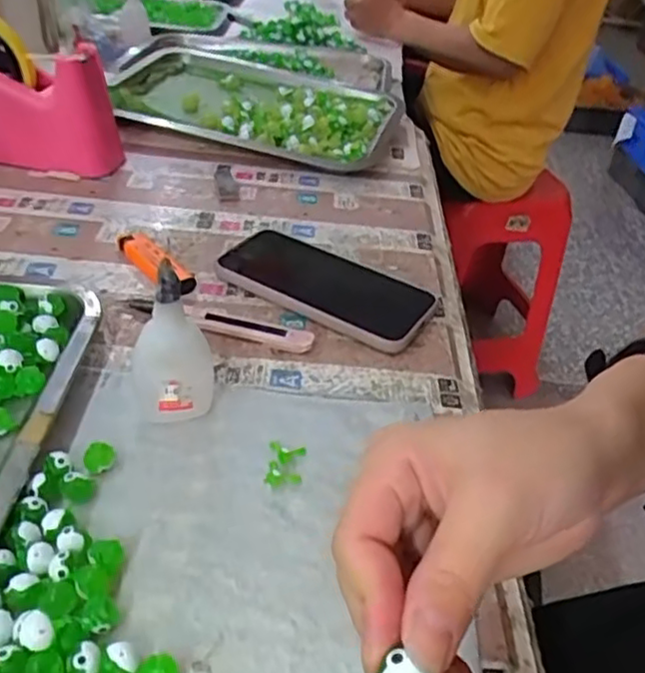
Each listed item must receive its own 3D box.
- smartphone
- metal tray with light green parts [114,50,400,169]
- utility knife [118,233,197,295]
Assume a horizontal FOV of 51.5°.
[{"bbox_3d":[0.005,-0.040,0.504,0.157,0.015,0.089,23,40,20],"label":"smartphone"},{"bbox_3d":[-0.066,-0.253,0.739,0.285,0.049,0.215,13,37,7],"label":"metal tray with light green parts"},{"bbox_3d":[-0.126,-0.057,0.506,0.023,0.011,0.081,-27,49,-37],"label":"utility knife"}]

